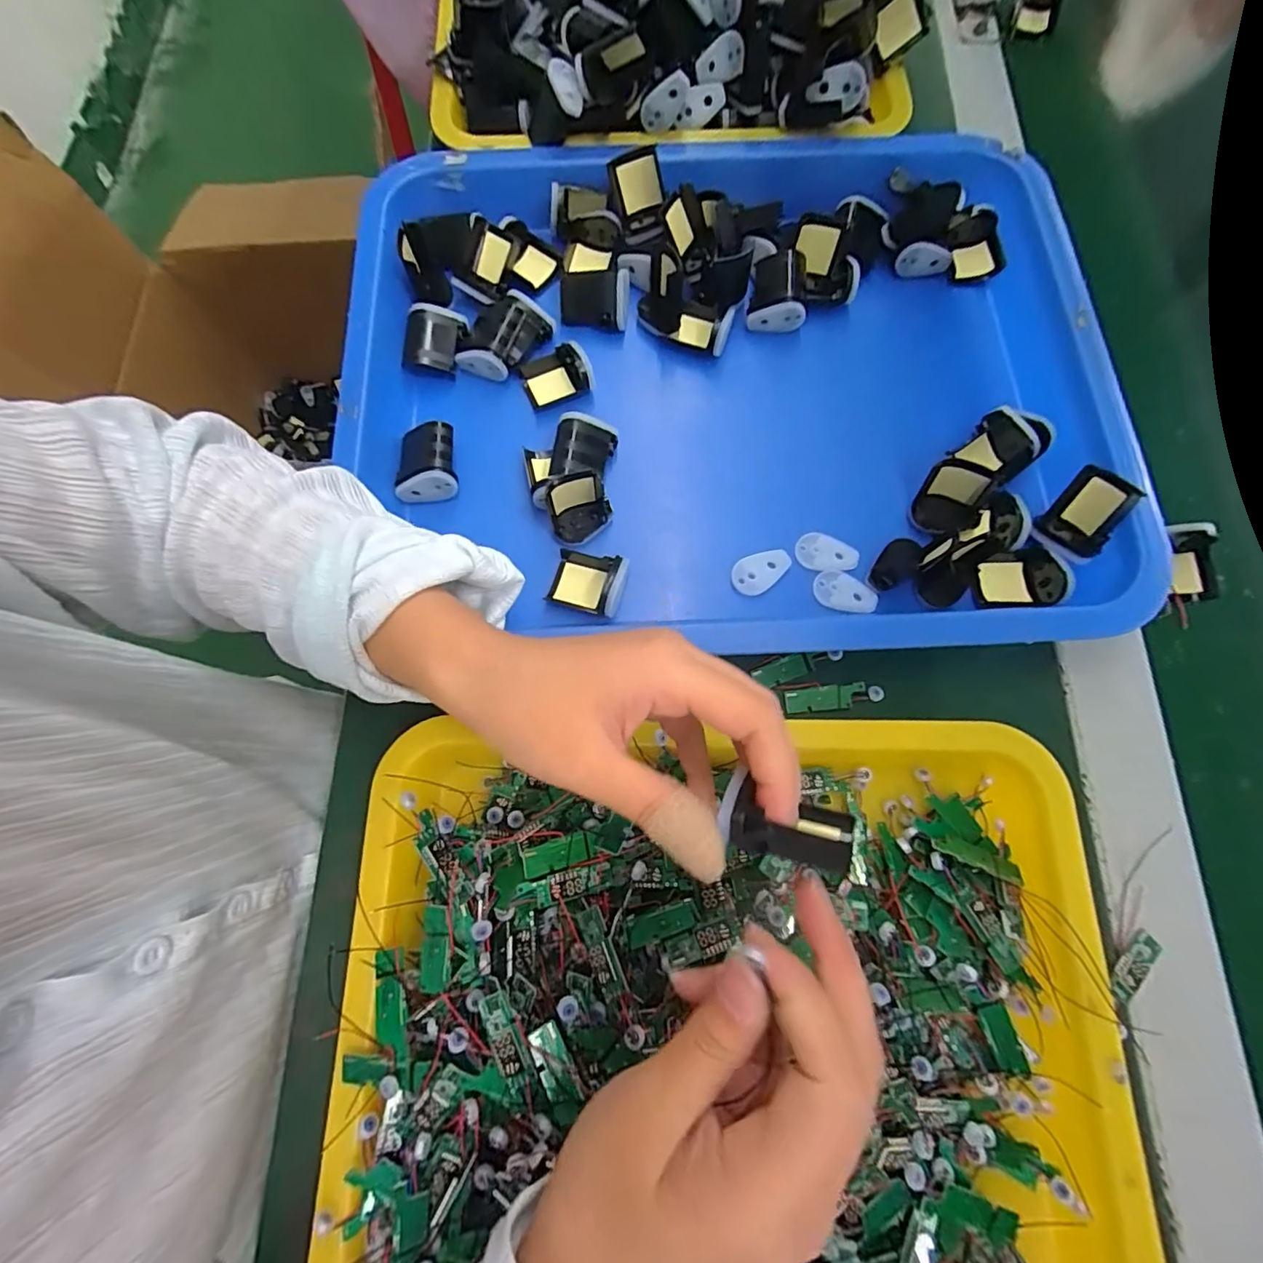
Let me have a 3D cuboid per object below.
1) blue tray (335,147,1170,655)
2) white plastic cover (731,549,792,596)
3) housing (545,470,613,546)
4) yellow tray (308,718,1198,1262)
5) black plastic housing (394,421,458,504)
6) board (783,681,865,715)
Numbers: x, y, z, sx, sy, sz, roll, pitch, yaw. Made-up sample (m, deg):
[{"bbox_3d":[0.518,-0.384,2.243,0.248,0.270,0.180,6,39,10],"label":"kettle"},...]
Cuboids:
[{"bbox_3d":[0.059,-0.147,0.328,0.453,0.054,0.327,2,75,1],"label":"blue tray"},{"bbox_3d":[0.075,-0.034,0.305,0.036,0.004,0.021,-17,76,-4],"label":"white plastic cover"},{"bbox_3d":[-0.029,-0.069,0.300,0.035,0.037,0.025,-16,76,-4],"label":"housing"},{"bbox_3d":[0.048,0.170,0.231,0.342,0.045,0.258,0,75,0],"label":"yellow tray"},{"bbox_3d":[-0.121,-0.099,0.317,0.034,0.025,0.042,-10,76,-2],"label":"black plastic housing"},{"bbox_3d":[0.105,0.037,0.291,0.043,0.004,0.013,-8,76,-2],"label":"board"}]

